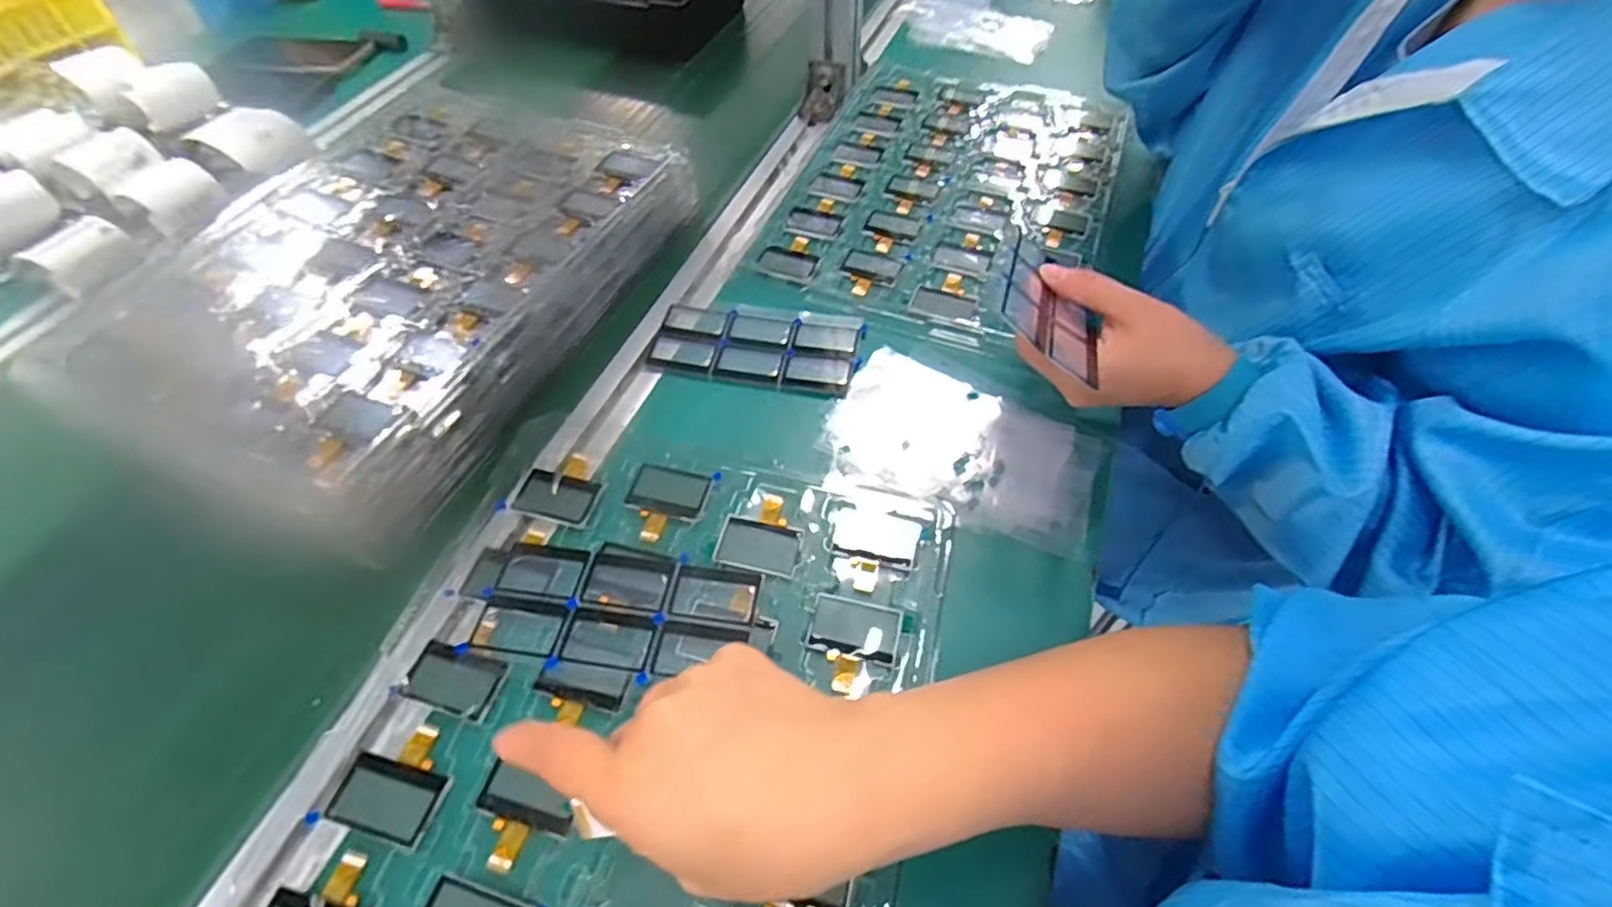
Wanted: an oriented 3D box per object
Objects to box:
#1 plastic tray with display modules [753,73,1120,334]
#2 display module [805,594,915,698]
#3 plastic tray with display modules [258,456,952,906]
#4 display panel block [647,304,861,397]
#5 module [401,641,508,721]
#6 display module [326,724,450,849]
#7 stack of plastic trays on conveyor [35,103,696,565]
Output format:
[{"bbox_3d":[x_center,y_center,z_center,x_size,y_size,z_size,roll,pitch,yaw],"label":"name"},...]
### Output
[{"bbox_3d":[0.128,-0.238,0.599,0.246,0.008,0.350,19,57,15],"label":"plastic tray with display modules"},{"bbox_3d":[0.026,0.098,0.357,0.051,0.004,0.048,11,55,9],"label":"display module"},{"bbox_3d":[-0.082,0.145,0.321,0.249,0.010,0.351,12,55,10],"label":"plastic tray with display modules"},{"bbox_3d":[-0.034,-0.074,0.487,0.141,0.005,0.067,6,55,5],"label":"display panel block"},{"bbox_3d":[-0.175,0.112,0.344,0.044,0.004,0.029,12,55,10],"label":"module"},{"bbox_3d":[-0.187,0.149,0.317,0.046,0.004,0.045,13,56,10],"label":"display module"},{"bbox_3d":[-0.286,-0.123,0.490,0.278,0.058,0.380,18,56,14],"label":"stack of plastic trays on conveyor"}]

